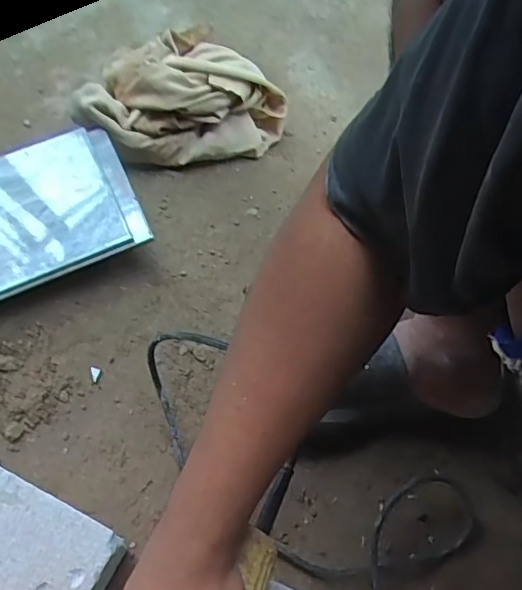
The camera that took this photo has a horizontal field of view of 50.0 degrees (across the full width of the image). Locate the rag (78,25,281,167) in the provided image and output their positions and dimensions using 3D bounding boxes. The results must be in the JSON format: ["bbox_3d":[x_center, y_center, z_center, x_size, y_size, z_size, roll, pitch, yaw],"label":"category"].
[{"bbox_3d":[-0.107,-0.252,0.736,0.261,0.136,0.128,-10,63,-9],"label":"rag"}]

